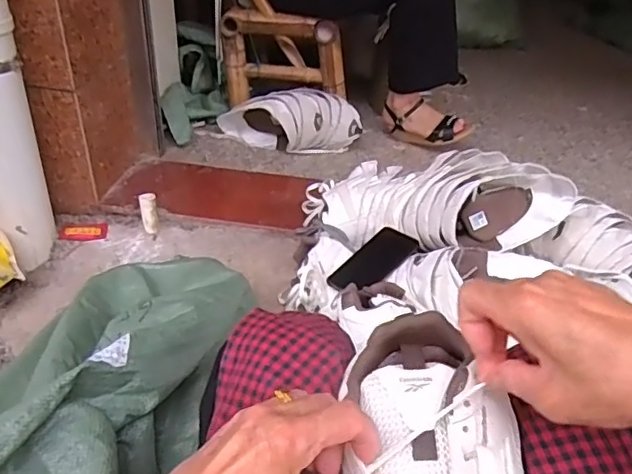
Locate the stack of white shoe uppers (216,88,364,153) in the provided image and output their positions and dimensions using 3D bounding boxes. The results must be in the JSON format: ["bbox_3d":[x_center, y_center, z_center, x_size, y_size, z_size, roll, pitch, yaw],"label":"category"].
[{"bbox_3d":[-0.067,-0.279,1.386,0.346,0.147,0.129,5,35,1],"label":"stack of white shoe uppers"}]

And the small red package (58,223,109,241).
[{"bbox_3d":[-0.475,-0.012,1.163,0.097,0.007,0.050,-1,35,-7],"label":"small red package"}]

